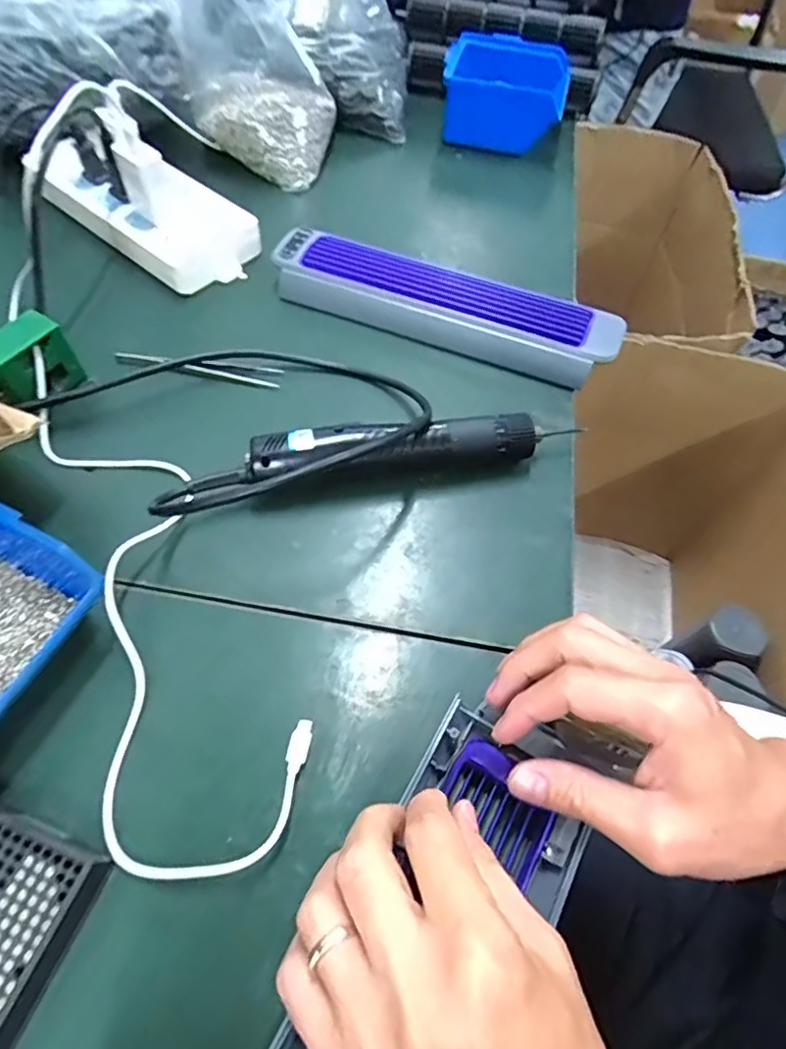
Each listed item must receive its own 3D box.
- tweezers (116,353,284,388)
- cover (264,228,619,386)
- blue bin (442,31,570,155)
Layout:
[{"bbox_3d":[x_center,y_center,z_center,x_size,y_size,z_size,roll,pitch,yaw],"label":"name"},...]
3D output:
[{"bbox_3d":[-0.154,-0.123,0.455,0.132,0.011,0.019,11,60,3],"label":"tweezers"},{"bbox_3d":[0.042,-0.185,0.486,0.294,0.035,0.071,20,61,9],"label":"cover"},{"bbox_3d":[0.122,-0.474,0.642,0.138,0.067,0.131,18,60,8],"label":"blue bin"}]

